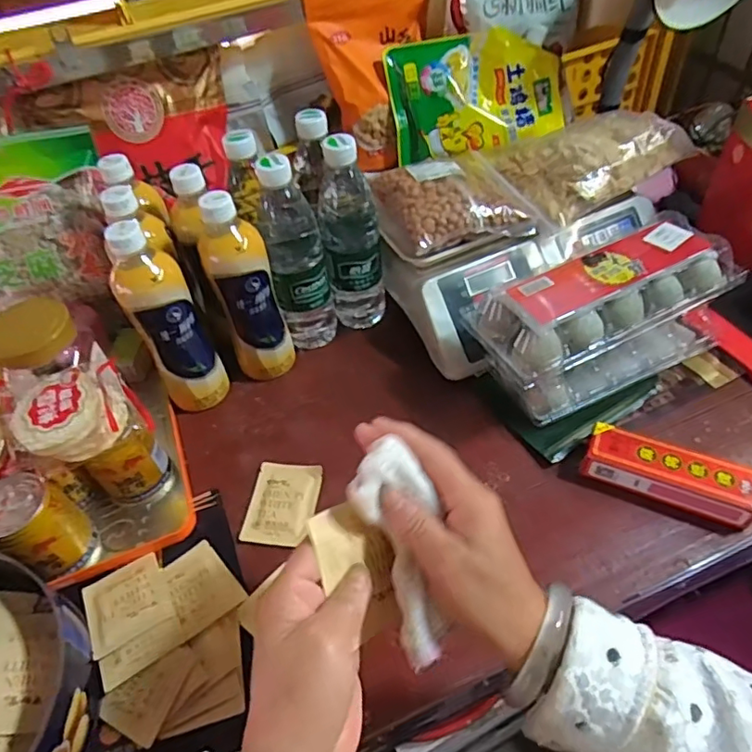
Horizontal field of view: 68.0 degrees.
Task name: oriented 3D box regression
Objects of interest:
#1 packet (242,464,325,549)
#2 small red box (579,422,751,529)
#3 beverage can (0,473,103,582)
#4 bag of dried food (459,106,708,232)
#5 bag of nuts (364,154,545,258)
[{"bbox_3d":[-0.085,0.116,0.510,0.062,0.005,0.079,4,49,8],"label":"packet"},{"bbox_3d":[0.250,0.082,0.476,0.132,0.032,0.039,20,53,21],"label":"small red box"},{"bbox_3d":[-0.279,0.127,0.463,0.053,0.084,0.058,-2,48,3],"label":"beverage can"},{"bbox_3d":[0.202,-0.237,0.607,0.217,0.052,0.152,-27,51,-18],"label":"bag of dried food"},{"bbox_3d":[0.081,-0.183,0.586,0.145,0.047,0.133,-16,49,-10],"label":"bag of nuts"}]

